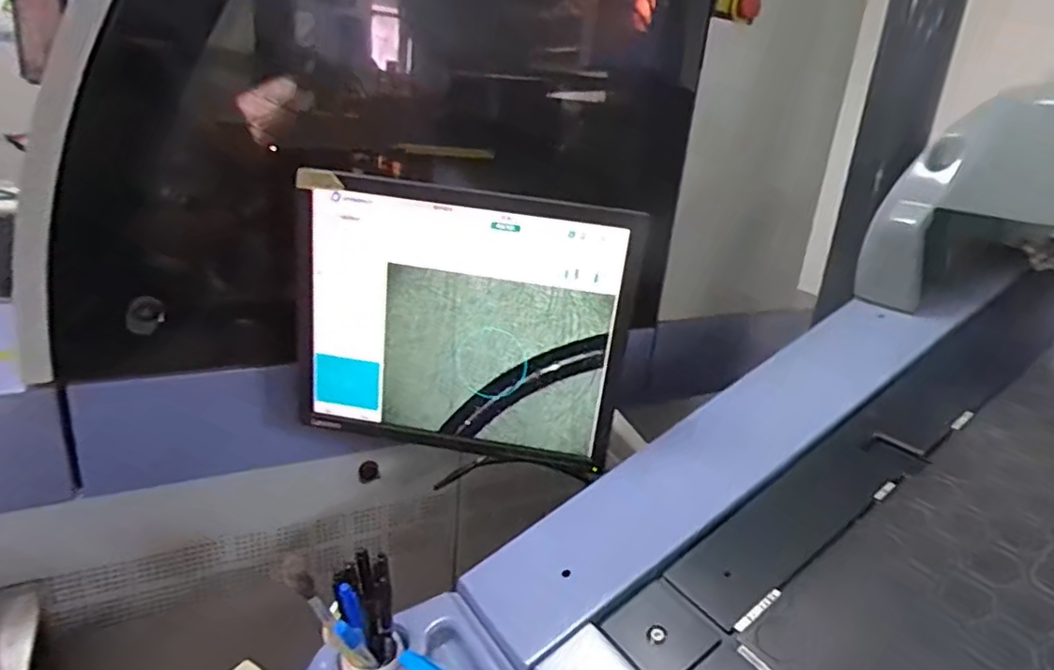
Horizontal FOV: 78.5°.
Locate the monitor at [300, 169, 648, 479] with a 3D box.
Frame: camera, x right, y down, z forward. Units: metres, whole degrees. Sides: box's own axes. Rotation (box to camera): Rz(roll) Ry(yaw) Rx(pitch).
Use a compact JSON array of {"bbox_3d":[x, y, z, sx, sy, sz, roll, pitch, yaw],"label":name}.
[{"bbox_3d":[-0.072,-0.010,0.750,0.370,0.302,0.042,6,19,3],"label":"monitor"}]

